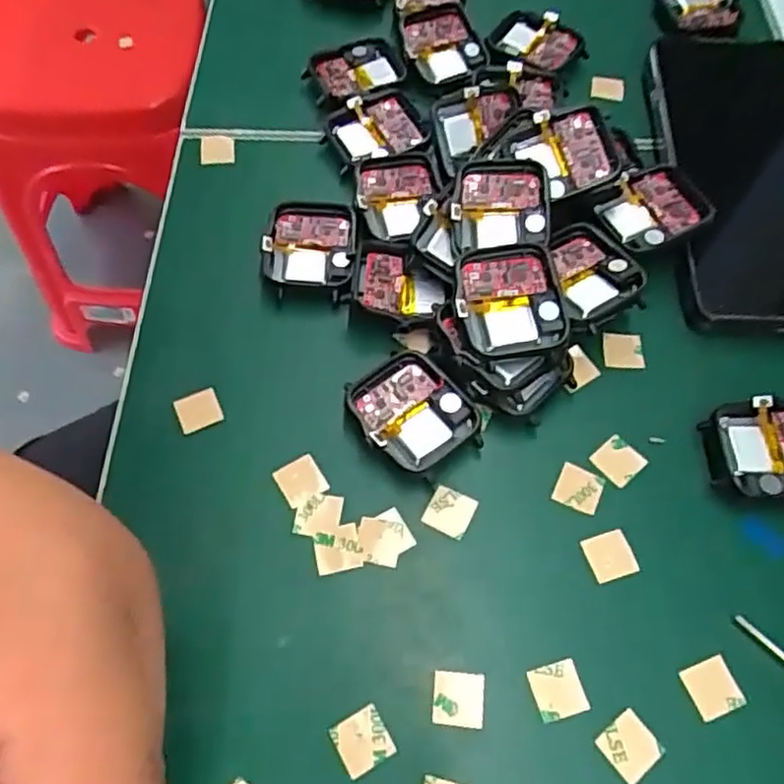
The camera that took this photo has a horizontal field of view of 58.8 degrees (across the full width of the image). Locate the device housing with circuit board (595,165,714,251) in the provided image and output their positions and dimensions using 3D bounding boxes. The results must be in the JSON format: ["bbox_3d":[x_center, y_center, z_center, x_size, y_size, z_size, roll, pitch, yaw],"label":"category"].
[{"bbox_3d":[0.108,-0.074,0.287,0.041,0.010,0.033,-21,65,-8],"label":"device housing with circuit board"}]

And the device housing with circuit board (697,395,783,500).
[{"bbox_3d":[0.136,0.021,0.246,0.045,0.007,0.035,-2,64,2],"label":"device housing with circuit board"}]

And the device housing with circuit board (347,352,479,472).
[{"bbox_3d":[0.007,0.007,0.254,0.036,0.011,0.043,-35,68,-14],"label":"device housing with circuit board"}]

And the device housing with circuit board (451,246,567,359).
[{"bbox_3d":[0.042,-0.033,0.251,0.038,0.006,0.040,-3,77,0],"label":"device housing with circuit board"}]

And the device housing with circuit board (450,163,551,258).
[{"bbox_3d":[0.042,-0.073,0.274,0.037,0.010,0.038,0,77,5],"label":"device housing with circuit board"}]

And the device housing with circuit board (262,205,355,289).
[{"bbox_3d":[-0.034,-0.059,0.290,0.036,0.016,0.039,1,64,3],"label":"device housing with circuit board"}]

